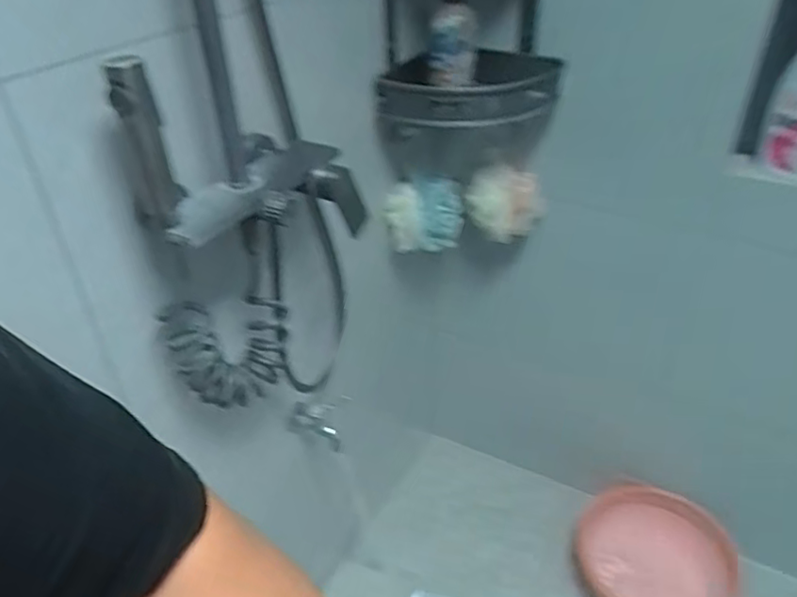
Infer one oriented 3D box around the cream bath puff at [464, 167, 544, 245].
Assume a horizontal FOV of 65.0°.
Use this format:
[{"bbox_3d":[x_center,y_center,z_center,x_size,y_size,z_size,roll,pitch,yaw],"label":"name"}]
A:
[{"bbox_3d":[0.210,-0.191,1.205,0.135,0.127,0.117,15,40,20],"label":"cream bath puff"}]

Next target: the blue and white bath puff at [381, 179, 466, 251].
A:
[{"bbox_3d":[0.050,-0.164,1.201,0.138,0.116,0.099,9,38,13],"label":"blue and white bath puff"}]

